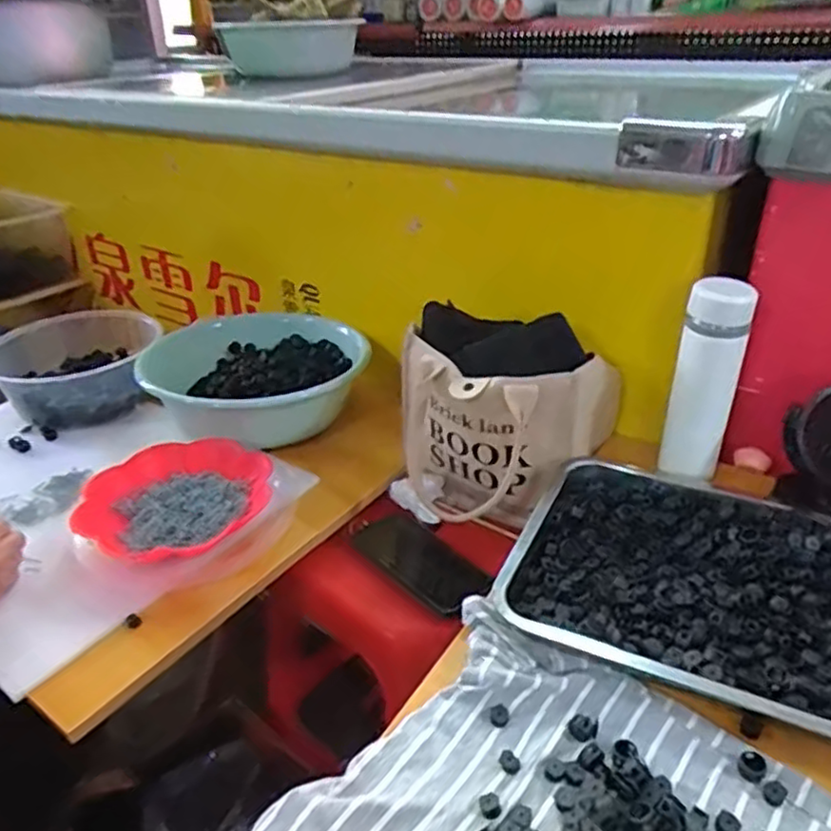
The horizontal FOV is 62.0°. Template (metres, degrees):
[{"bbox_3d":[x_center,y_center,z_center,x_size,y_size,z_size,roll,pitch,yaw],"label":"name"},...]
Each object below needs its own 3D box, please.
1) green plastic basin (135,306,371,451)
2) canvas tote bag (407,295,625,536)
[{"bbox_3d":[-0.225,-0.059,0.971,0.274,0.094,0.274,-2,32,1],"label":"green plastic basin"},{"bbox_3d":[0.092,0.008,0.796,0.207,0.198,0.188,22,40,35],"label":"canvas tote bag"}]

